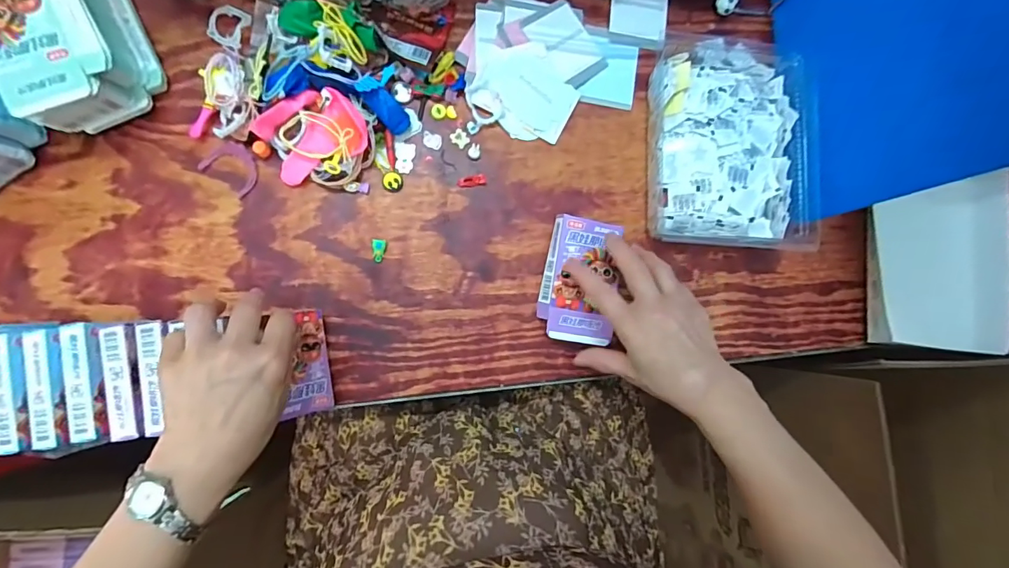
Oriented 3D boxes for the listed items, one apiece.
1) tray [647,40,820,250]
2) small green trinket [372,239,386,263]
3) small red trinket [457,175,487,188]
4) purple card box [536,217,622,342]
[{"bbox_3d":[0.230,-0.158,0.484,0.159,0.051,0.243,1,85,-7],"label":"tray"},{"bbox_3d":[-0.124,-0.033,0.457,0.013,0.008,0.023,1,85,-7],"label":"small green trinket"},{"bbox_3d":[-0.033,-0.105,0.476,0.029,0.005,0.010,-9,86,-7],"label":"small red trinket"},{"bbox_3d":[0.075,-0.004,0.462,0.070,0.023,0.121,9,84,-6],"label":"purple card box"}]

